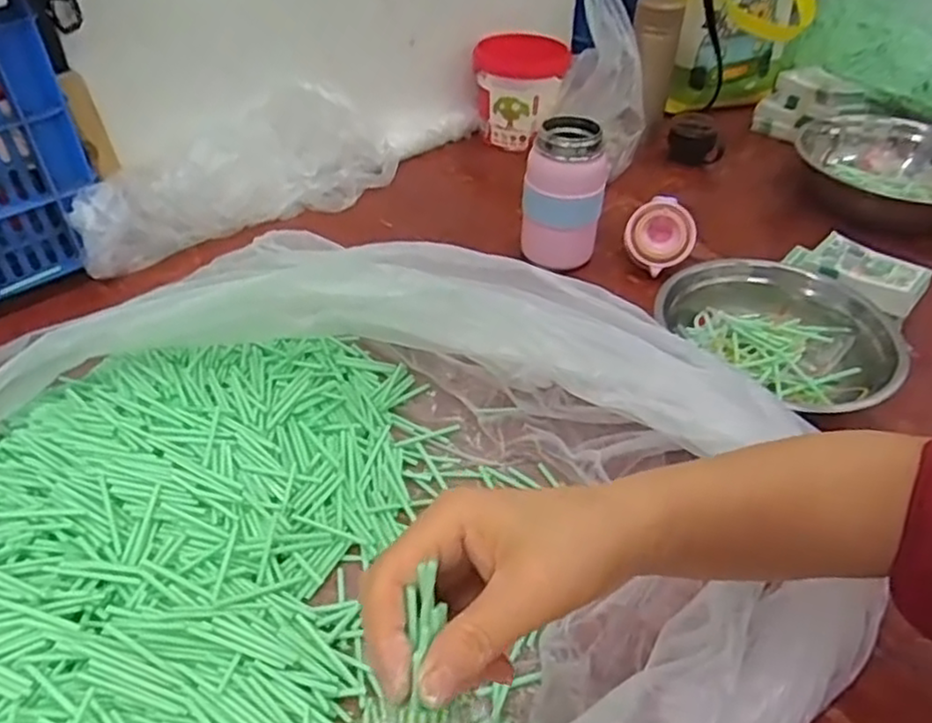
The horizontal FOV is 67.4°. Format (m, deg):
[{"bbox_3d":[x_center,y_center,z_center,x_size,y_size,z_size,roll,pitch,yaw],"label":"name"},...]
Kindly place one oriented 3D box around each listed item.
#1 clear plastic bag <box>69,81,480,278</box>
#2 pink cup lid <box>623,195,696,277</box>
[{"bbox_3d":[-0.204,-0.263,0.865,0.561,0.115,0.119,-30,50,-31],"label":"clear plastic bag"},{"bbox_3d":[0.215,-0.140,0.771,0.071,0.073,0.028,46,19,4],"label":"pink cup lid"}]

